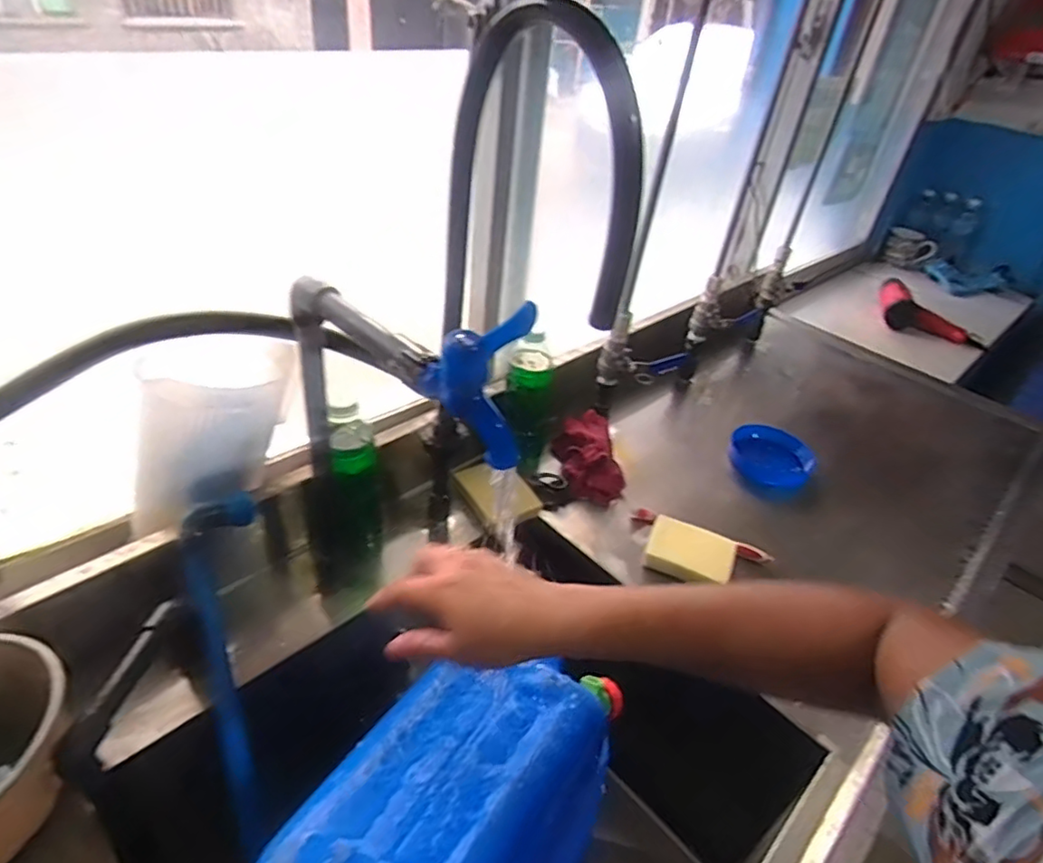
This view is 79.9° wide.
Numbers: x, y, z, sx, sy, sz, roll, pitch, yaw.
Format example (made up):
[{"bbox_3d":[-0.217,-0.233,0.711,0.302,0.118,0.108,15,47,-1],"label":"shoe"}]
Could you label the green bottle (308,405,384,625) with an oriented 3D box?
[{"bbox_3d":[-0.191,0.089,0.686,0.070,0.238,0.082,-4,38,-15],"label":"green bottle"}]

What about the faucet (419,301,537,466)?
[{"bbox_3d":[-0.031,-0.031,0.380,0.069,0.095,0.030,14,37,10],"label":"faucet"}]

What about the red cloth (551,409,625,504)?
[{"bbox_3d":[0.095,0.035,0.892,0.088,0.053,0.140,-4,38,-14],"label":"red cloth"}]

